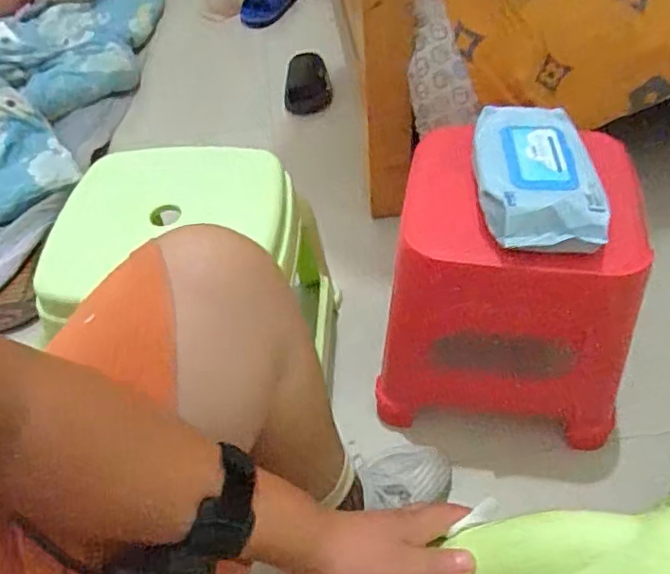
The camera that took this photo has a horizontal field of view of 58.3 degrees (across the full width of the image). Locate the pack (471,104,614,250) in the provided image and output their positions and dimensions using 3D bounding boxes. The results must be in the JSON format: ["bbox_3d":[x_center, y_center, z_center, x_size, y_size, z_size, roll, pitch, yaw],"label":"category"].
[{"bbox_3d":[0.203,-0.115,0.611,0.115,0.042,0.178,1,50,6],"label":"pack"}]

